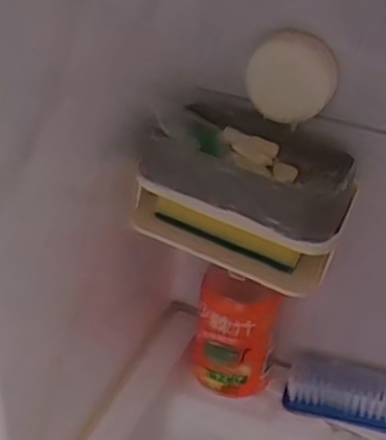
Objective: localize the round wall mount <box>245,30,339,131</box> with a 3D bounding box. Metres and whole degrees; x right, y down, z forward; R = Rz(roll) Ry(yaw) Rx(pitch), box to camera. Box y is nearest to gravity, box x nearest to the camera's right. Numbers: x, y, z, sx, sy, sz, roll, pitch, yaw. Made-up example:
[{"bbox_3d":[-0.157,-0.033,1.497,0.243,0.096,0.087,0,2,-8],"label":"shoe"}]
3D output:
[{"bbox_3d":[0.062,-0.088,0.433,0.054,0.059,0.013,12,36,12],"label":"round wall mount"}]

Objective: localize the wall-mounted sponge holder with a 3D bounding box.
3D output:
[{"bbox_3d":[0.033,-0.019,0.445,0.133,0.082,0.091,17,37,18],"label":"wall-mounted sponge holder"}]

